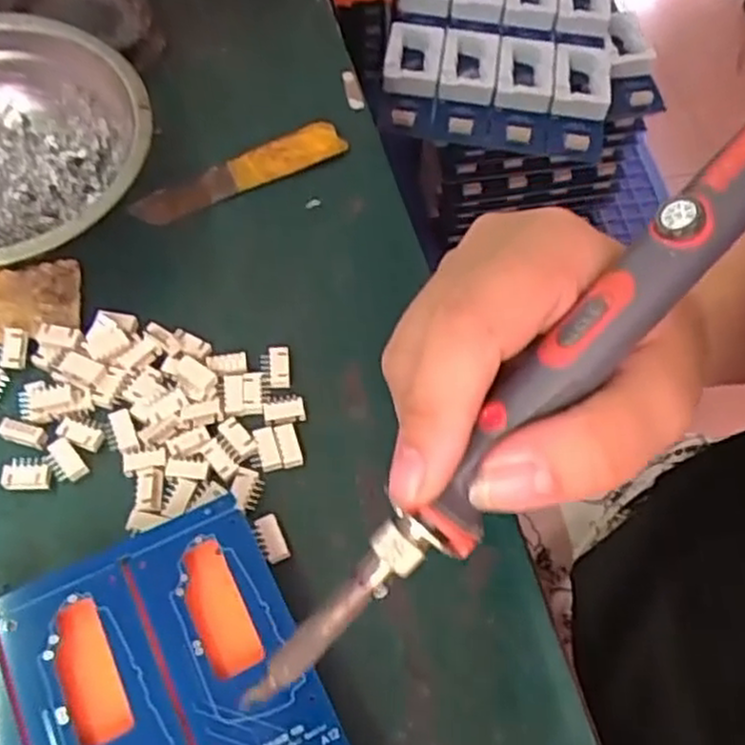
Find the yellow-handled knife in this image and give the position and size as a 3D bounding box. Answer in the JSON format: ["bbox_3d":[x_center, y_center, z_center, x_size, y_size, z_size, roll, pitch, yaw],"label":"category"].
[{"bbox_3d":[-0.059,-0.091,0.344,0.098,0.005,0.021,-25,66,-17],"label":"yellow-handled knife"}]

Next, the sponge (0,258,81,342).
[{"bbox_3d":[-0.142,-0.029,0.303,0.048,0.005,0.034,-8,62,-9],"label":"sponge"}]

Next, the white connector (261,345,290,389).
[{"bbox_3d":[-0.038,-0.002,0.295,0.011,0.004,0.017,-4,62,-7],"label":"white connector"}]

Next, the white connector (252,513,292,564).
[{"bbox_3d":[-0.035,0.058,0.264,0.009,0.008,0.016,-20,65,-14],"label":"white connector"}]

